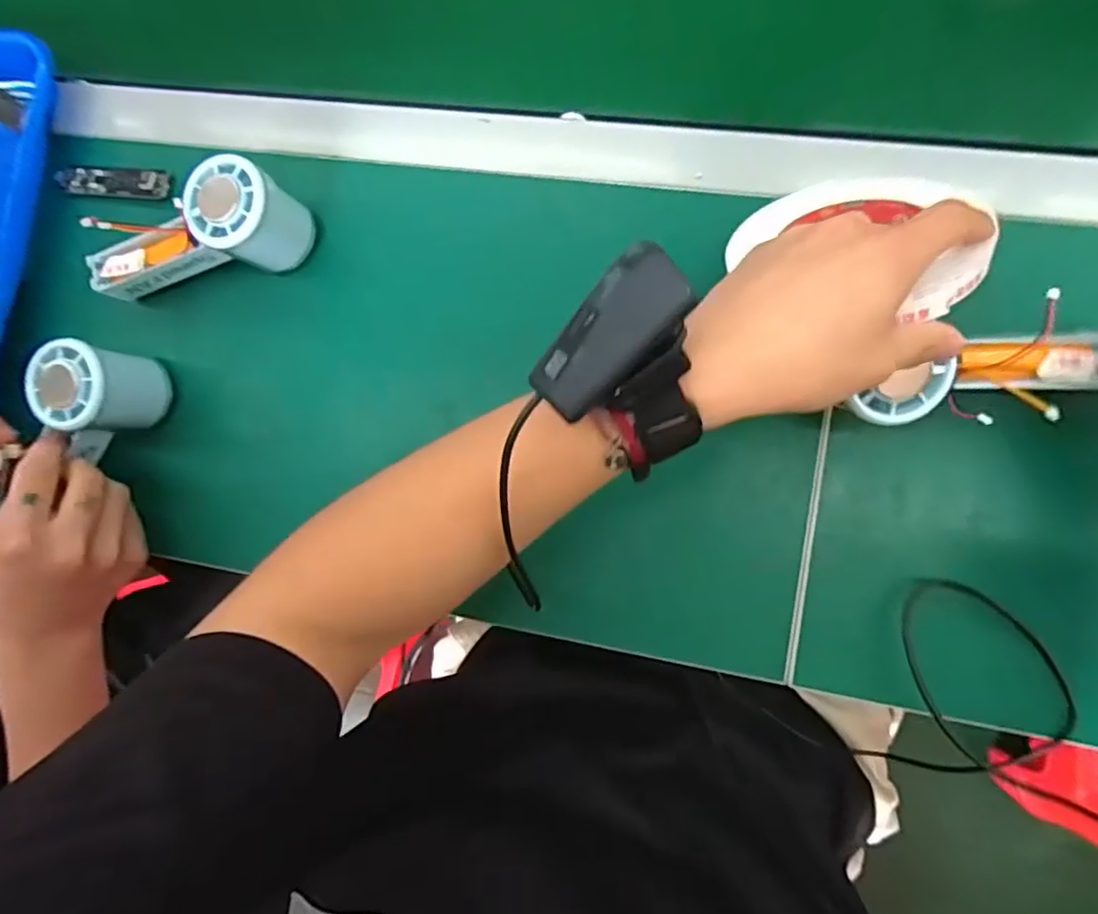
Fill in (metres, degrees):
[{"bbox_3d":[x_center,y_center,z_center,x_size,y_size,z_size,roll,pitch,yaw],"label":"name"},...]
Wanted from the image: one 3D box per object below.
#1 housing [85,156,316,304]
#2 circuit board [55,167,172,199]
[{"bbox_3d":[-0.238,-0.150,0.409,0.153,0.069,0.054,-7,85,8],"label":"housing"},{"bbox_3d":[-0.325,-0.205,0.447,0.089,0.014,0.022,6,87,9],"label":"circuit board"}]

